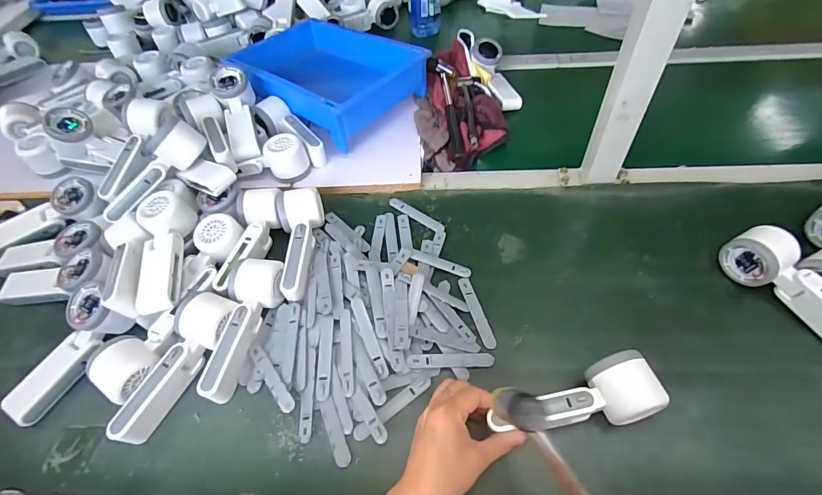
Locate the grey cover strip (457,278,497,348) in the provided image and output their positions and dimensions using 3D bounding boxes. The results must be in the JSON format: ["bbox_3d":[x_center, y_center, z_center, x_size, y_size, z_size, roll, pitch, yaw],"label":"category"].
[{"bbox_3d":[0.076,0.073,0.465,0.015,0.004,0.091,-14,55,-6],"label":"grey cover strip"}]

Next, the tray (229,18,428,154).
[{"bbox_3d":[-0.152,-0.307,0.715,0.301,0.090,0.219,33,61,25],"label":"tray"}]

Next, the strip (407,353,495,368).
[{"bbox_3d":[0.044,0.124,0.444,0.093,0.007,0.016,-2,54,2],"label":"strip"}]

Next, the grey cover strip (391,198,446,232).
[{"bbox_3d":[0.008,-0.048,0.589,0.097,0.004,0.015,32,62,23],"label":"grey cover strip"}]

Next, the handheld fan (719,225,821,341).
[{"bbox_3d":[0.430,0.049,0.442,0.051,0.049,0.167,-23,56,-12],"label":"handheld fan"}]

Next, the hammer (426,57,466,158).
[{"bbox_3d":[0.059,-0.248,0.697,0.061,0.030,0.257,-3,54,2],"label":"hammer"}]

